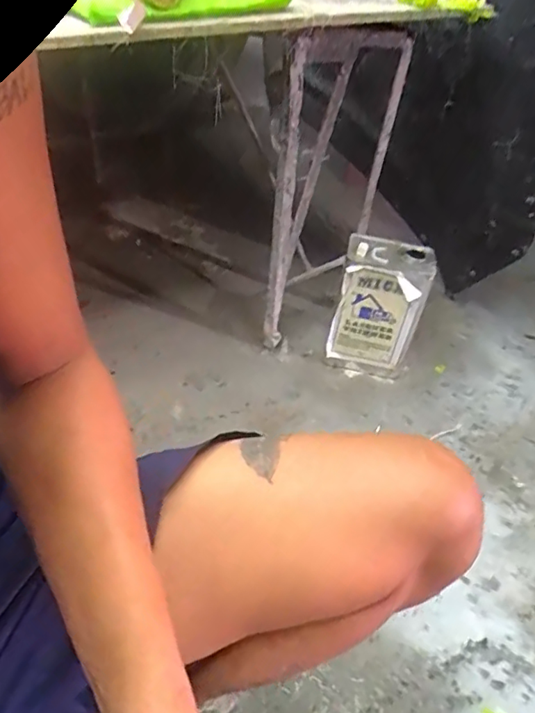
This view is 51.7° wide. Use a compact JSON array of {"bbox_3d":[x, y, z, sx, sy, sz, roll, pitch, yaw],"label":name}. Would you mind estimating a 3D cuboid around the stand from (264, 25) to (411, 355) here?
[{"bbox_3d":[0.106,-0.291,1.015,0.278,0.552,0.088,-26,50,-33],"label":"stand"}]

